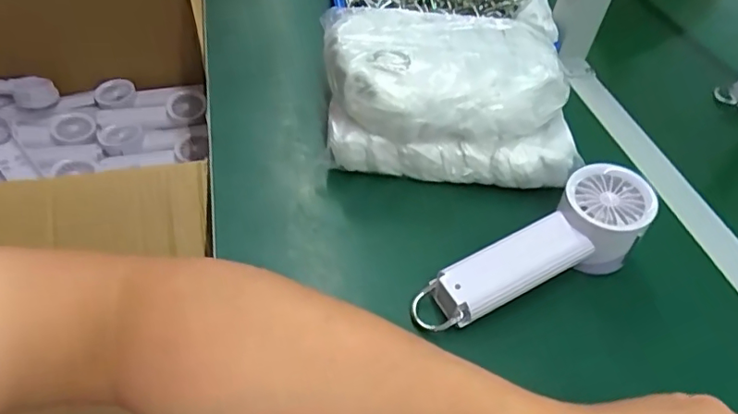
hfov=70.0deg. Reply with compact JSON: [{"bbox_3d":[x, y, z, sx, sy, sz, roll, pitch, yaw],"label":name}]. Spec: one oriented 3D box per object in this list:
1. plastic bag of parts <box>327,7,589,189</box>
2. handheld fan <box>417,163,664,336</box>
[{"bbox_3d":[0.068,-0.110,0.480,0.212,0.086,0.182,-1,47,-7],"label":"plastic bag of parts"},{"bbox_3d":[0.120,0.039,0.389,0.196,0.057,0.062,-27,54,-9],"label":"handheld fan"}]

